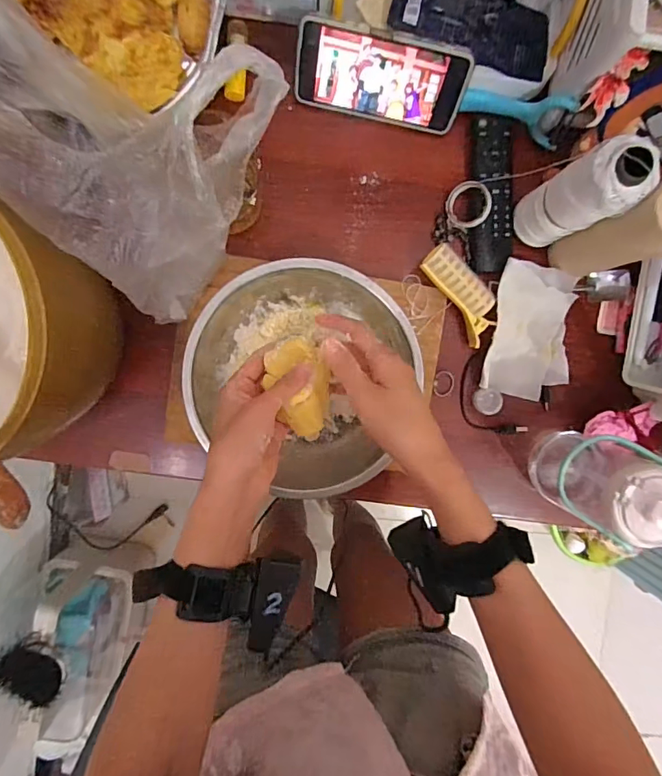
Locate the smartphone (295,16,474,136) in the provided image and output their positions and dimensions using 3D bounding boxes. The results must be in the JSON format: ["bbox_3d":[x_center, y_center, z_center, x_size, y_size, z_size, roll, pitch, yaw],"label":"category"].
[{"bbox_3d":[0.050,-0.308,0.470,0.167,0.083,0.006,11,58,-4],"label":"smartphone"}]

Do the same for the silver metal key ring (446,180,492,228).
[{"bbox_3d":[0.148,-0.197,0.504,0.047,0.005,0.047,6,104,25],"label":"silver metal key ring"}]

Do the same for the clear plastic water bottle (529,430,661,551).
[{"bbox_3d":[0.261,0.090,0.462,0.096,0.169,0.078,22,93,-5],"label":"clear plastic water bottle"}]

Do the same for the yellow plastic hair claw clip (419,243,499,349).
[{"bbox_3d":[0.143,-0.102,0.502,0.043,0.021,0.109,-35,96,0],"label":"yellow plastic hair claw clip"}]

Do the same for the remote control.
[{"bbox_3d":[0.174,-0.207,0.505,0.044,0.018,0.156,0,95,-3],"label":"remote control"}]

